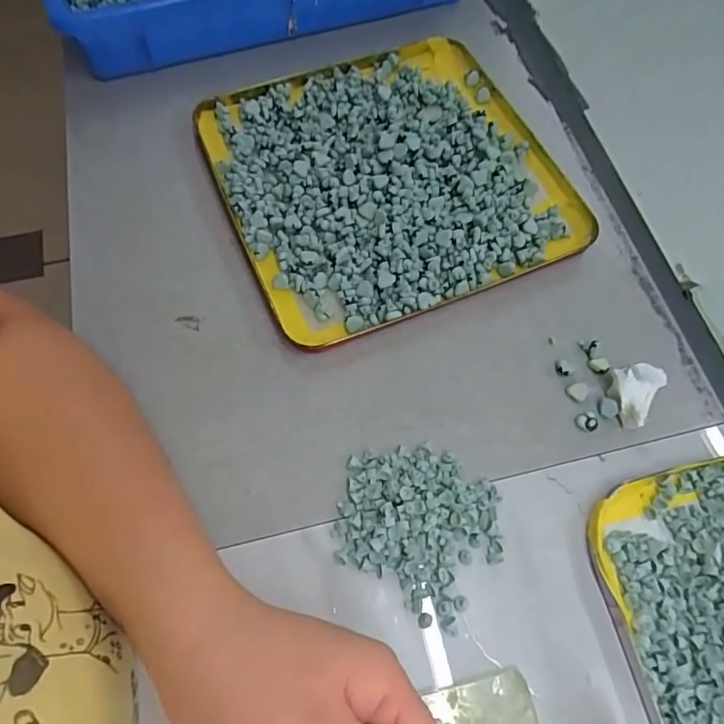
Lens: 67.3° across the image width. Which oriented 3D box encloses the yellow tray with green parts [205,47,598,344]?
[{"bbox_3d":[0.020,-0.141,0.409,0.237,0.027,0.237,-21,67,-11],"label":"yellow tray with green parts"}]

